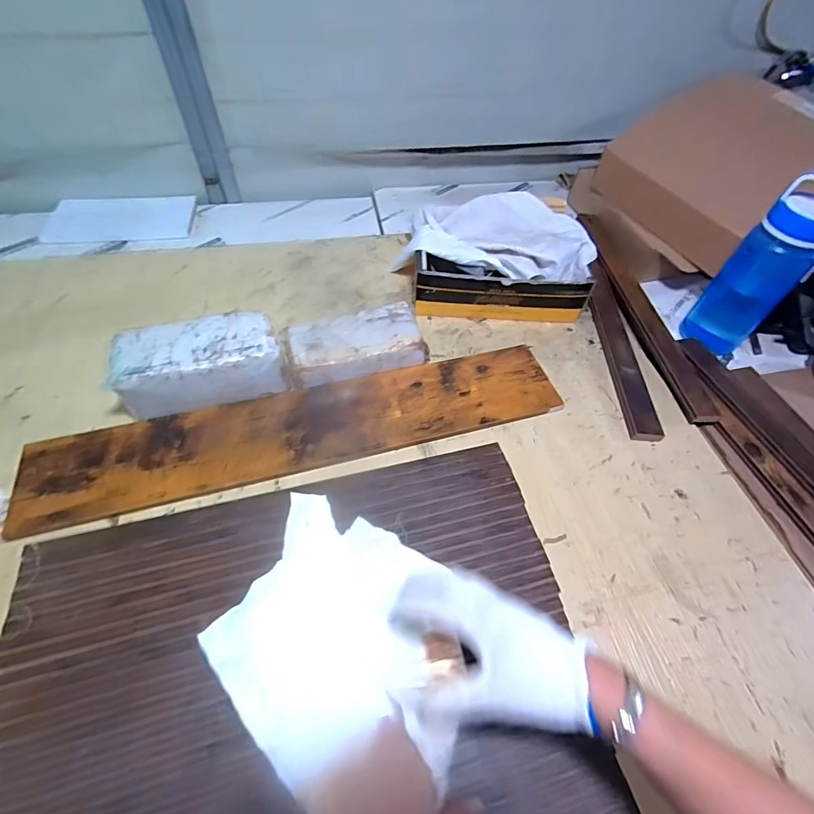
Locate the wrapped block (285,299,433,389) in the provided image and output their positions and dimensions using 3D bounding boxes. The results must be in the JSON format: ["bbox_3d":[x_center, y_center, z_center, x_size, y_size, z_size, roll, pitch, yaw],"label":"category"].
[{"bbox_3d":[-0.080,-0.096,0.682,0.205,0.052,0.109,-15,57,-14],"label":"wrapped block"}]

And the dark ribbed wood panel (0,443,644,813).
[{"bbox_3d":[-0.101,0.289,0.395,0.564,0.040,0.459,-10,56,-11],"label":"dark ribbed wood panel"}]

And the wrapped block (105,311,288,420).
[{"bbox_3d":[-0.296,-0.059,0.615,0.221,0.092,0.101,-13,56,-12],"label":"wrapped block"}]

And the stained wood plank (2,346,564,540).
[{"bbox_3d":[-0.137,0.025,0.620,0.740,0.018,0.144,-12,56,-12],"label":"stained wood plank"}]

